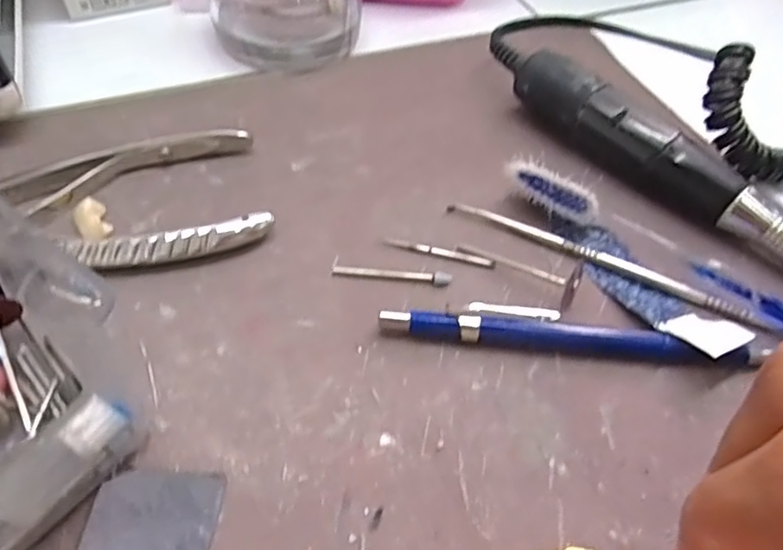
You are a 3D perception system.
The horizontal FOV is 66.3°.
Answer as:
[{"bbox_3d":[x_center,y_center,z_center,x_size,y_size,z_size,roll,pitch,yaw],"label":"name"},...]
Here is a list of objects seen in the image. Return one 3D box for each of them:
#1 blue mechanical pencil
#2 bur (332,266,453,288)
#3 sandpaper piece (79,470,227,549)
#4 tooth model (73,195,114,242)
[{"bbox_3d":[0.060,0.021,0.198,0.123,0.012,0.012,8,51,2],"label":"blue mechanical pencil"},{"bbox_3d":[0.000,-0.001,0.215,0.042,0.004,0.004,7,51,1],"label":"bur"},{"bbox_3d":[-0.063,0.067,0.156,0.031,0.004,0.033,10,49,-4],"label":"sandpaper piece"},{"bbox_3d":[-0.110,-0.020,0.220,0.012,0.007,0.018,-23,56,-22],"label":"tooth model"}]

